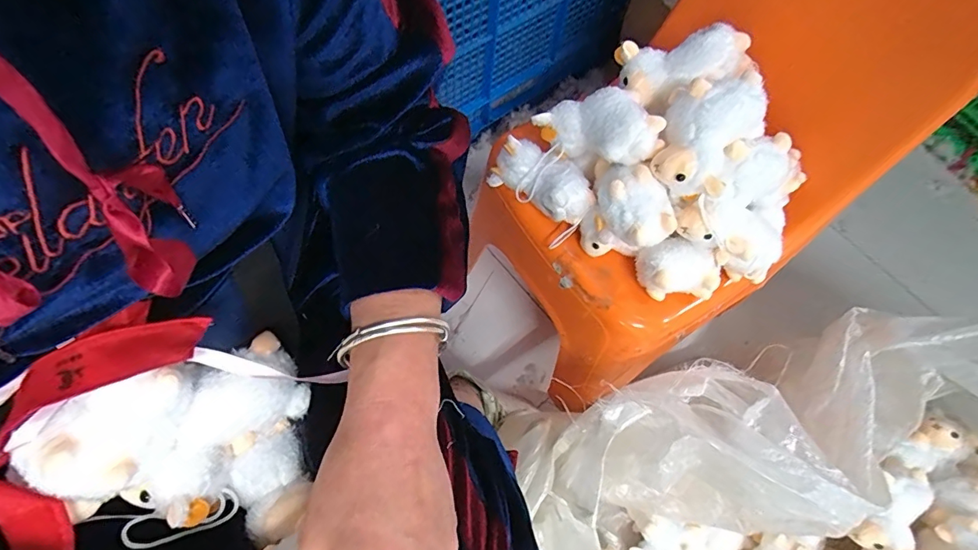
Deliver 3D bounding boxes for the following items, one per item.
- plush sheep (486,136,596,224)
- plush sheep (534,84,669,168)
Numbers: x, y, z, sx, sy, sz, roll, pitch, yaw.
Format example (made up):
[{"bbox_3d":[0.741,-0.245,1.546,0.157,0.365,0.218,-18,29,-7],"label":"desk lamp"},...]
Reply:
[{"bbox_3d":[0.062,-0.106,0.522,0.120,0.056,0.057,40,70,13],"label":"plush sheep"},{"bbox_3d":[0.113,-0.150,0.479,0.130,0.058,0.063,20,64,35],"label":"plush sheep"}]

